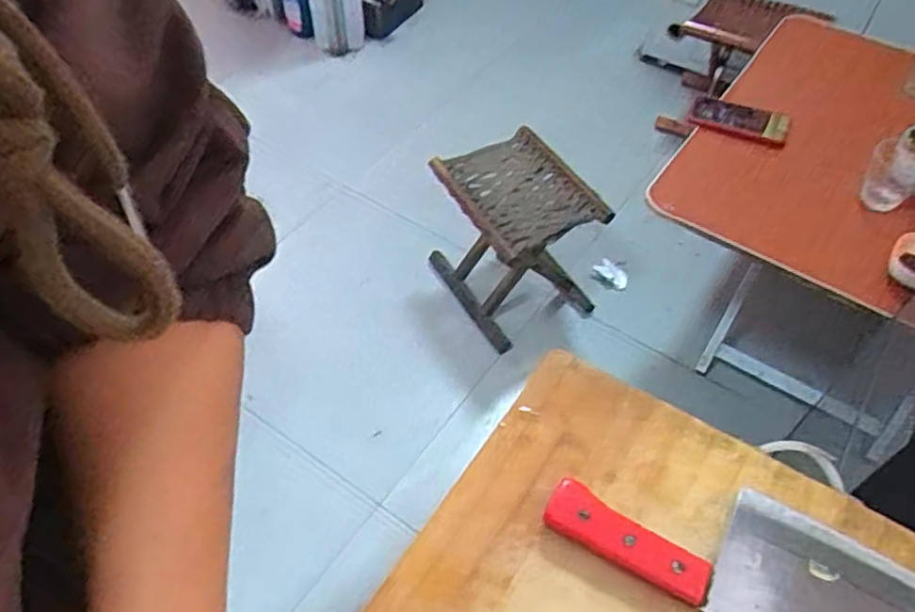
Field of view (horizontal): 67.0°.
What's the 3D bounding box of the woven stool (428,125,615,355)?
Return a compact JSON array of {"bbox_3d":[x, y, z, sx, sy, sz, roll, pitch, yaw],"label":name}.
[{"bbox_3d":[0.116,-0.133,1.437,0.250,0.304,0.292,-27,56,-19],"label":"woven stool"}]

